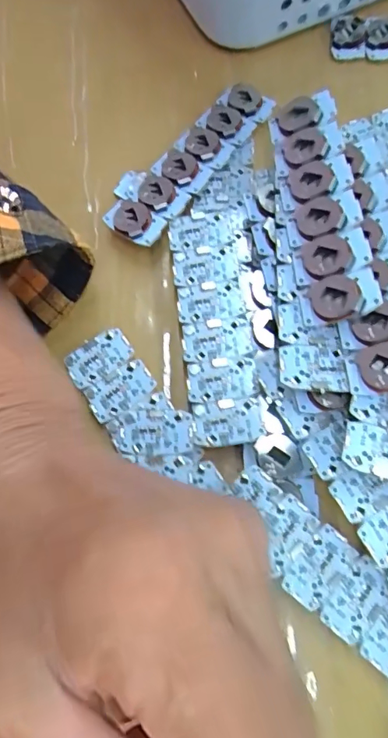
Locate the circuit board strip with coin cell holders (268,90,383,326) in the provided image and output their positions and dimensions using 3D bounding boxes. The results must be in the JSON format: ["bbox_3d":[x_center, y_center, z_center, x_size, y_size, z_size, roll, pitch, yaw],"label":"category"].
[{"bbox_3d":[0.051,-0.069,0.200,0.030,0.005,0.106,-15,69,26],"label":"circuit board strip with coin cell holders"}]

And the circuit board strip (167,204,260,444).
[{"bbox_3d":[0.009,-0.021,0.217,0.033,0.008,0.108,-4,73,3],"label":"circuit board strip"}]

